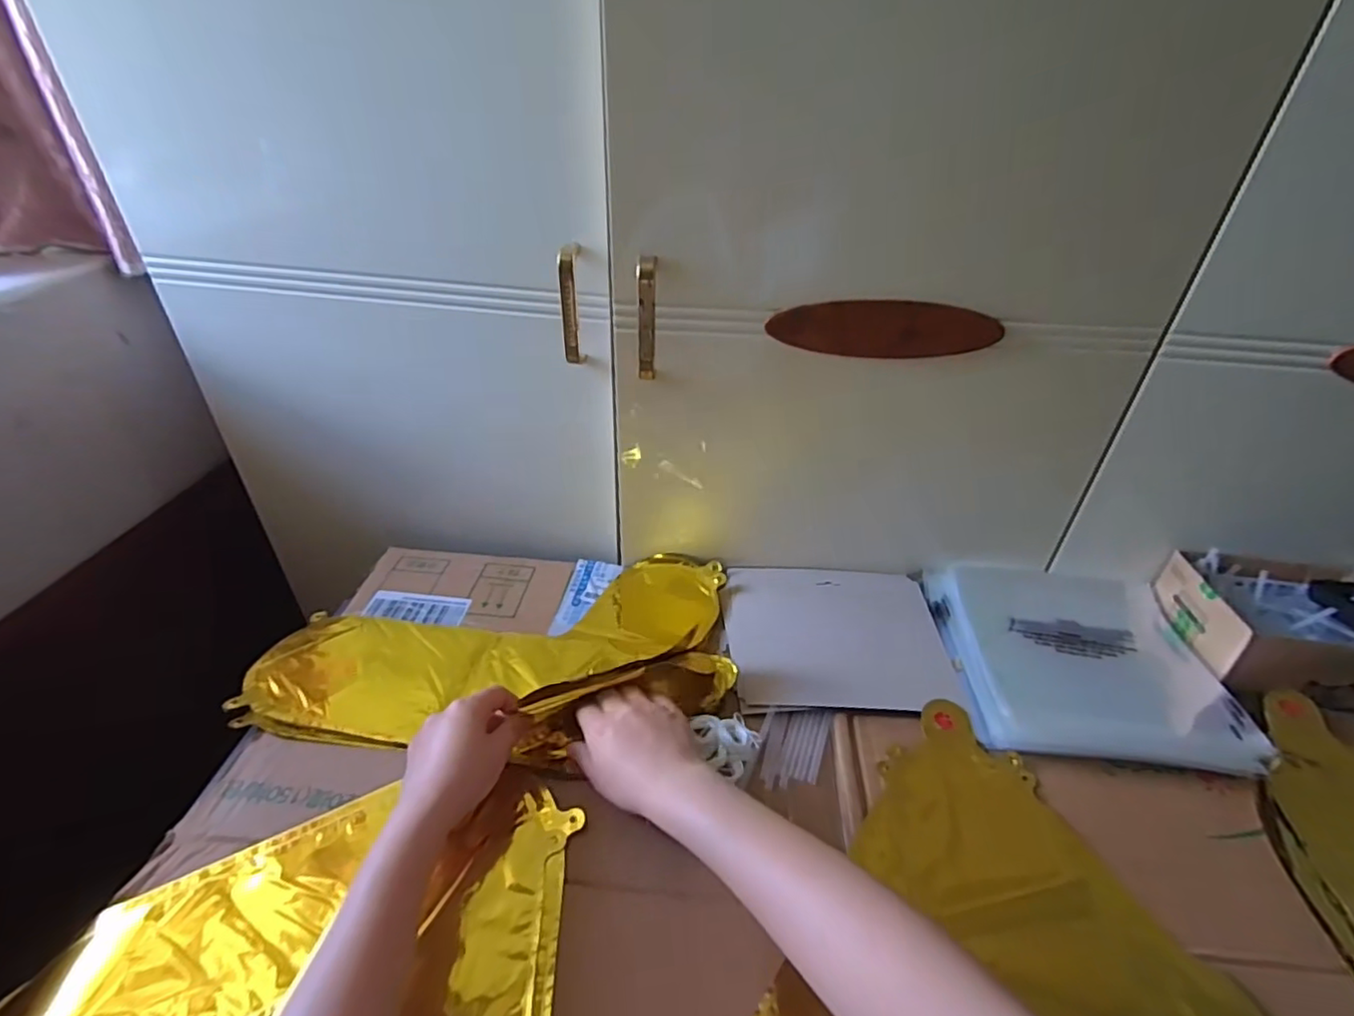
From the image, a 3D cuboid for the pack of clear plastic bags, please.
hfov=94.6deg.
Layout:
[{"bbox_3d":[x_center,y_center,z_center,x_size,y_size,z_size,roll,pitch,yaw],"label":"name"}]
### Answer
[{"bbox_3d":[0.371,0.129,0.581,0.236,0.021,0.216,4,39,1],"label":"pack of clear plastic bags"}]

